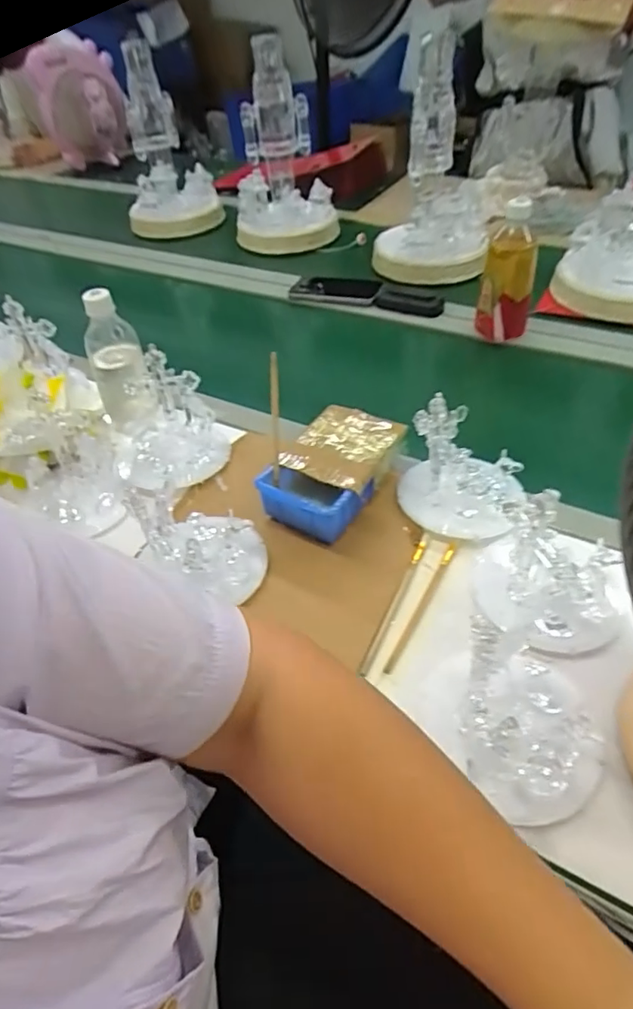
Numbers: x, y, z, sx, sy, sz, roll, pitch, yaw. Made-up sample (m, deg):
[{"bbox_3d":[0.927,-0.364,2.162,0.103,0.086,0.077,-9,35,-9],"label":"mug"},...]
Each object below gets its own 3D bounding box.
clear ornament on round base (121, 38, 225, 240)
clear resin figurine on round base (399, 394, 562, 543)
[{"bbox_3d":[-0.359,-0.826,1.310,0.212,0.352,0.215,-15,45,-9],"label":"clear ornament on round base"},{"bbox_3d":[0.146,-0.045,0.570,0.119,0.111,0.115,3,45,9],"label":"clear resin figurine on round base"}]

